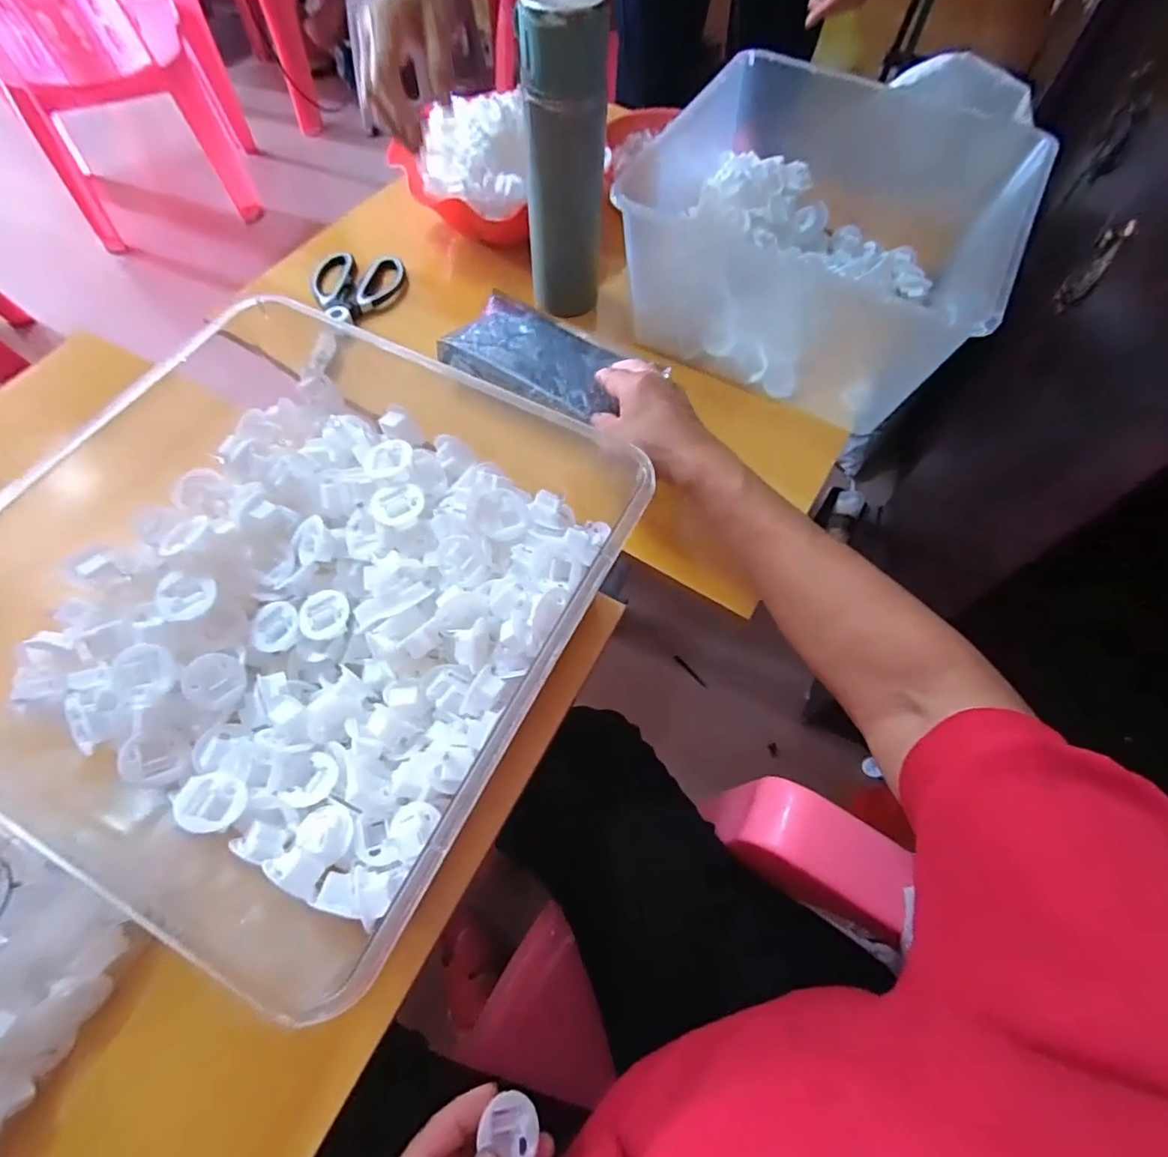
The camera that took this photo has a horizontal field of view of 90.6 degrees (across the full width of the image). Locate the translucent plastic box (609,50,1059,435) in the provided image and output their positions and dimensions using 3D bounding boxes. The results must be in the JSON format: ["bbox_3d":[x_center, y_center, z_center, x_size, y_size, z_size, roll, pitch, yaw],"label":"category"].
[{"bbox_3d":[0.221,-0.318,0.541,0.300,0.140,0.286,25,65,12],"label":"translucent plastic box"}]

